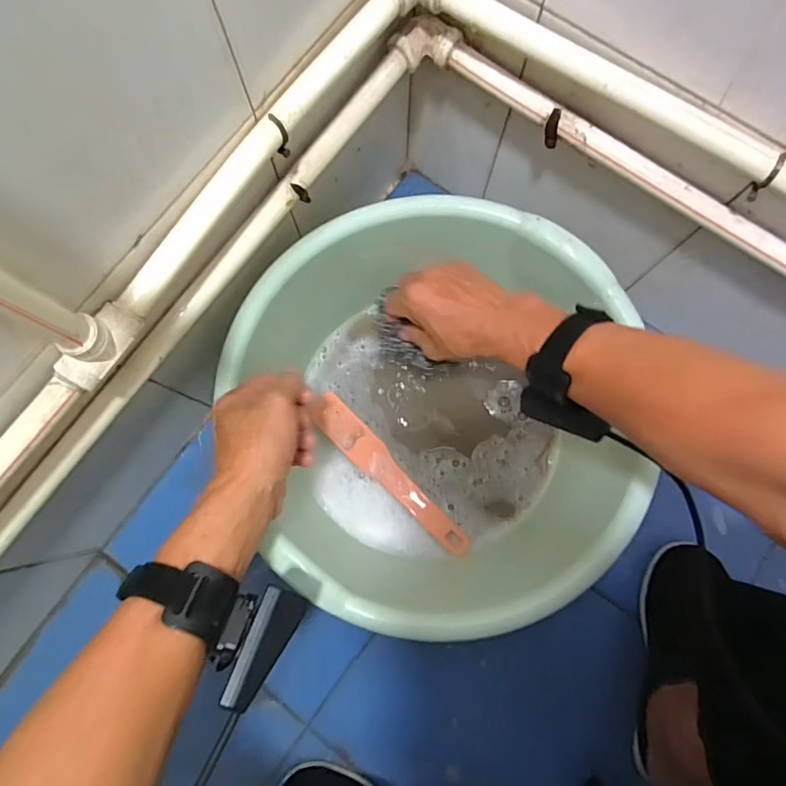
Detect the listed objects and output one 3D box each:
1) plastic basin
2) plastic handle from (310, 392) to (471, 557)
[{"bbox_3d":[0.034,0.021,0.491,0.344,0.149,0.365,0,79,0],"label":"plastic basin"},{"bbox_3d":[0.000,0.087,0.537,0.219,0.029,0.038,43,82,8],"label":"plastic handle"}]

